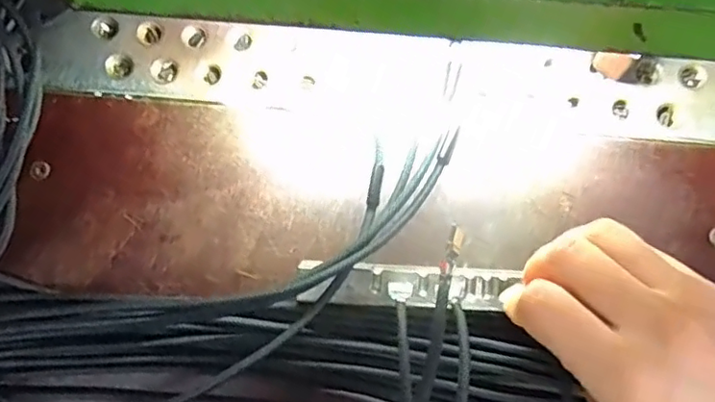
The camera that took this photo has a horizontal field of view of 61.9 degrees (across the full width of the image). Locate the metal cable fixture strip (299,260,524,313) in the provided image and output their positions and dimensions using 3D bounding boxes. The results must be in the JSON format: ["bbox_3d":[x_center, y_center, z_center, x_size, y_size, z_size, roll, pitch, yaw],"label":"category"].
[{"bbox_3d":[0.024,0.040,0.280,0.099,0.006,0.019,3,79,1],"label":"metal cable fixture strip"}]

